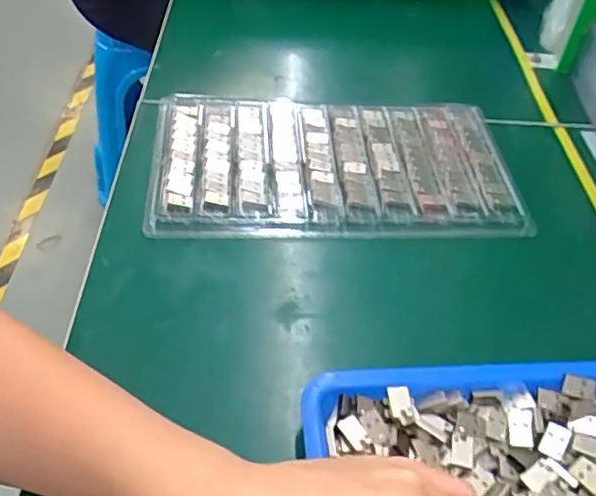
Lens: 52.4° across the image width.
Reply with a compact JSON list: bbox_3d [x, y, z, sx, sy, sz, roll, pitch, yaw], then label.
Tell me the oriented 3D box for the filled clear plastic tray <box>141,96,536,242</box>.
[{"bbox_3d":[0.030,-0.068,0.502,0.290,0.020,0.160,1,47,-3],"label":"filled clear plastic tray"}]

